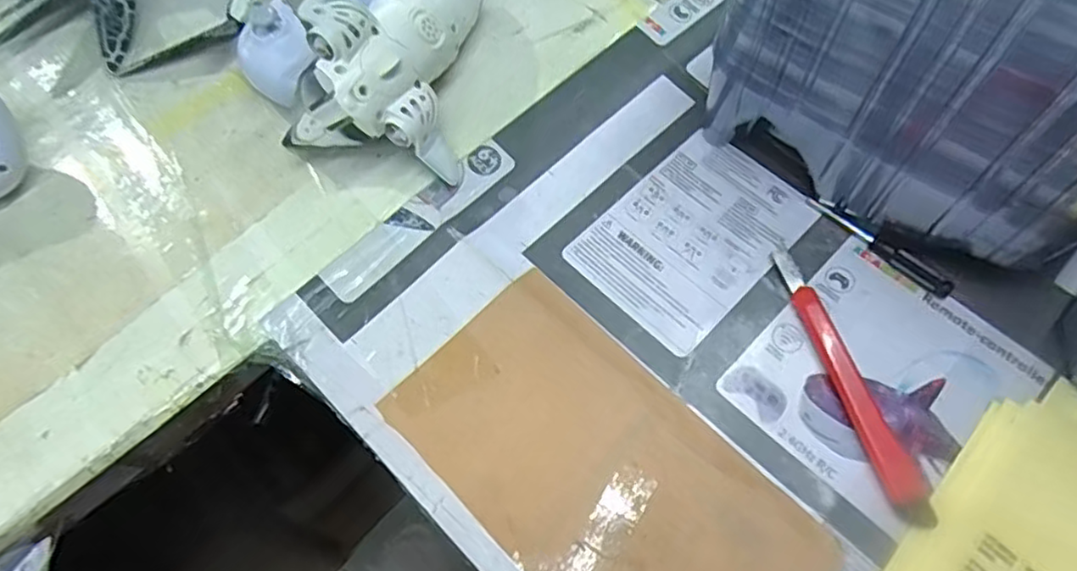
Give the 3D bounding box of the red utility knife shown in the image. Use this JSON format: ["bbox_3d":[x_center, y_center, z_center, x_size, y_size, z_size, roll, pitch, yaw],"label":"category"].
[{"bbox_3d":[0.156,0.045,0.342,0.017,0.007,0.149,-15,64,-6],"label":"red utility knife"}]

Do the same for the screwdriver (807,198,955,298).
[{"bbox_3d":[0.188,-0.024,0.375,0.086,0.010,0.011,41,72,19],"label":"screwdriver"}]

